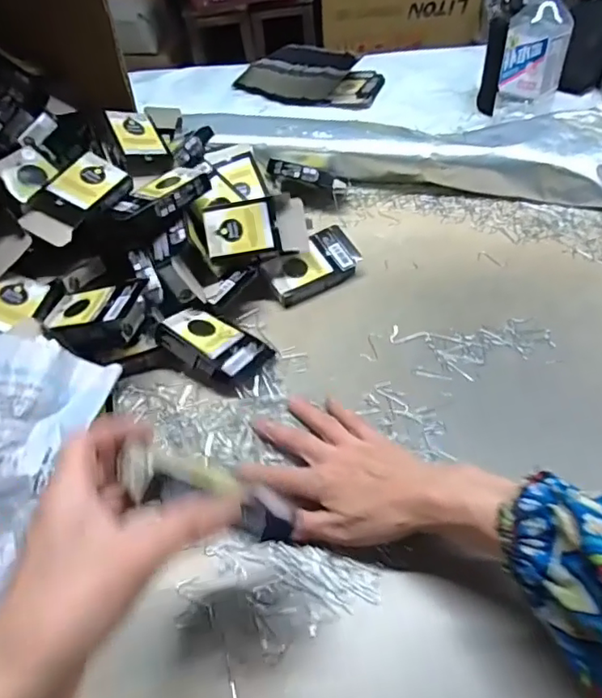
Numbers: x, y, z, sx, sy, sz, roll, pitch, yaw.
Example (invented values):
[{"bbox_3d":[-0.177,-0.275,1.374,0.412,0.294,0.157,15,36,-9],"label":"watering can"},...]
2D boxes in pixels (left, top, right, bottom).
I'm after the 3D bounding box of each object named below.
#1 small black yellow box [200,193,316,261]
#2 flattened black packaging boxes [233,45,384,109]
[{"bbox_3d":[-0.043,-0.120,0.555,0.100,0.020,0.056,-10,87,-5],"label":"small black yellow box"},{"bbox_3d":[0.007,-0.456,0.935,0.251,0.070,0.120,5,47,9],"label":"flattened black packaging boxes"}]

